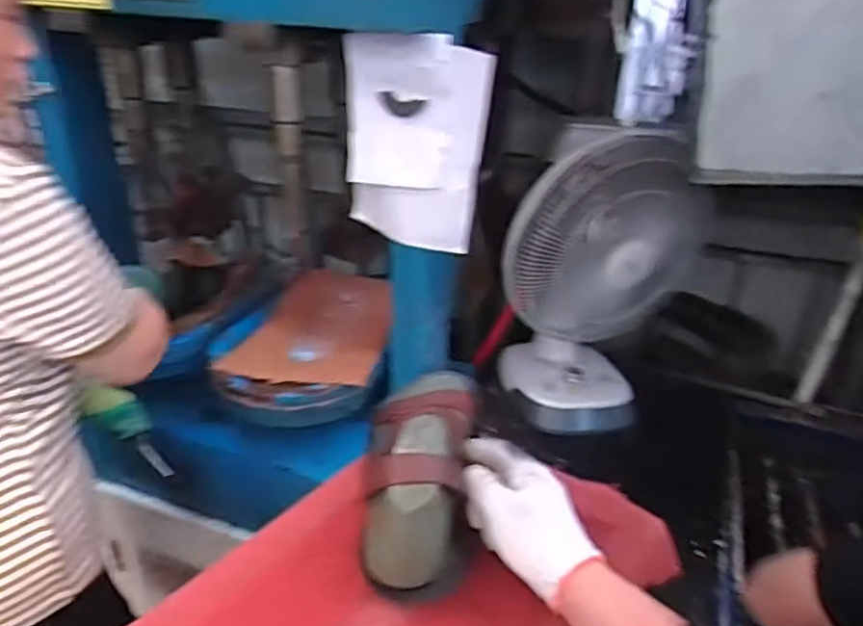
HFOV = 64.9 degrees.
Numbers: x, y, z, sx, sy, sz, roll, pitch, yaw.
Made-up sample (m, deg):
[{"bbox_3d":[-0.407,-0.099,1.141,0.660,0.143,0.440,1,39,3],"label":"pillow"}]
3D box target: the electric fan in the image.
[{"bbox_3d":[0.322,-0.040,1.364,0.349,0.665,0.251,7,29,6],"label":"electric fan"}]

